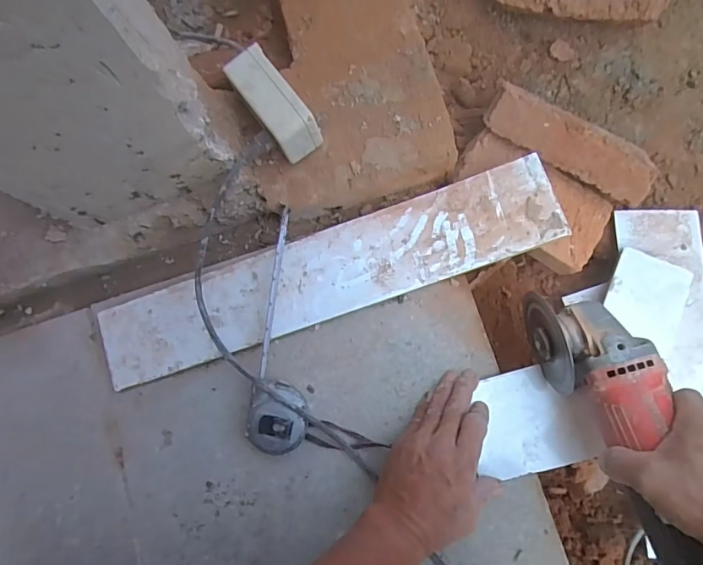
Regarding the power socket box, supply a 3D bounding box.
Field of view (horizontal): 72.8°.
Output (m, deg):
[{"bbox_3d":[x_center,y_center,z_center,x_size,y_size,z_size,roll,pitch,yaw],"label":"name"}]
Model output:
[{"bbox_3d":[-0.074,-0.173,0.471,0.045,0.066,0.106,-36,79,-1],"label":"power socket box"}]

